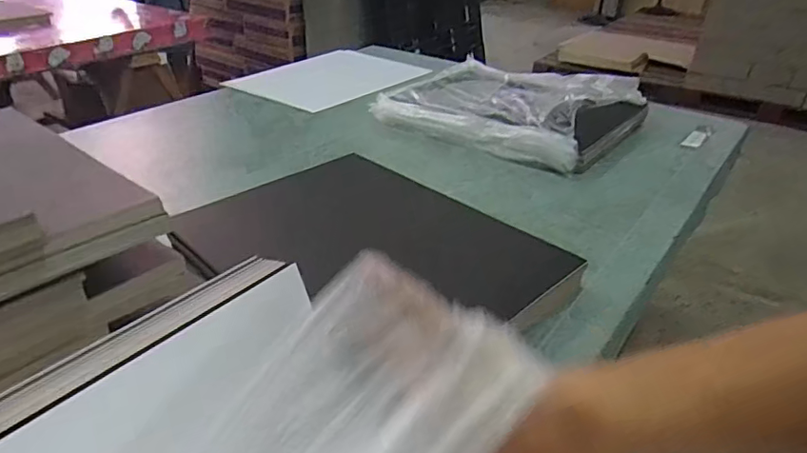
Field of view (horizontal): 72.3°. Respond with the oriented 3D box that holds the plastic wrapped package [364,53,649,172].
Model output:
[{"bbox_3d":[0.246,-0.291,1.303,0.537,0.093,0.418,23,37,31],"label":"plastic wrapped package"}]

